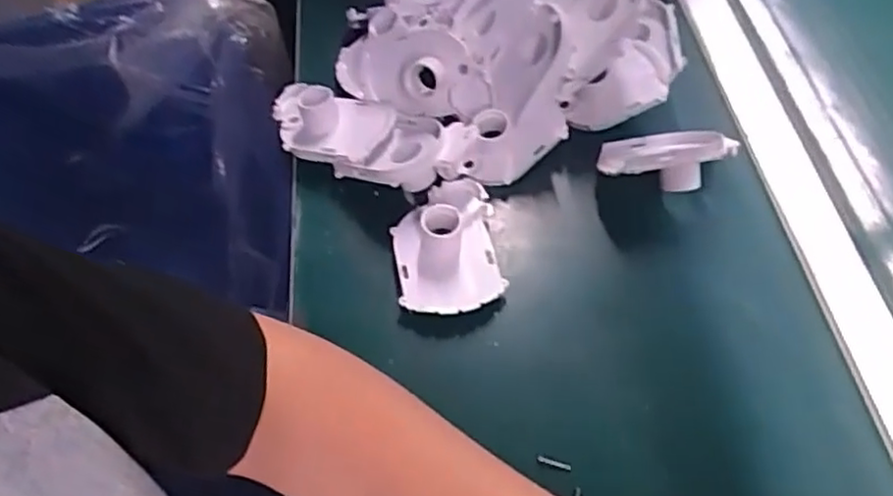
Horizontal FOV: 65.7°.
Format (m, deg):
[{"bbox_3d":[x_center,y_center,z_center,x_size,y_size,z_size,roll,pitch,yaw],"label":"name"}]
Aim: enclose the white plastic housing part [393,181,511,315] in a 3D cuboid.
[{"bbox_3d":[0.000,-0.005,0.468,0.068,0.027,0.102,-4,56,-3],"label":"white plastic housing part"}]

